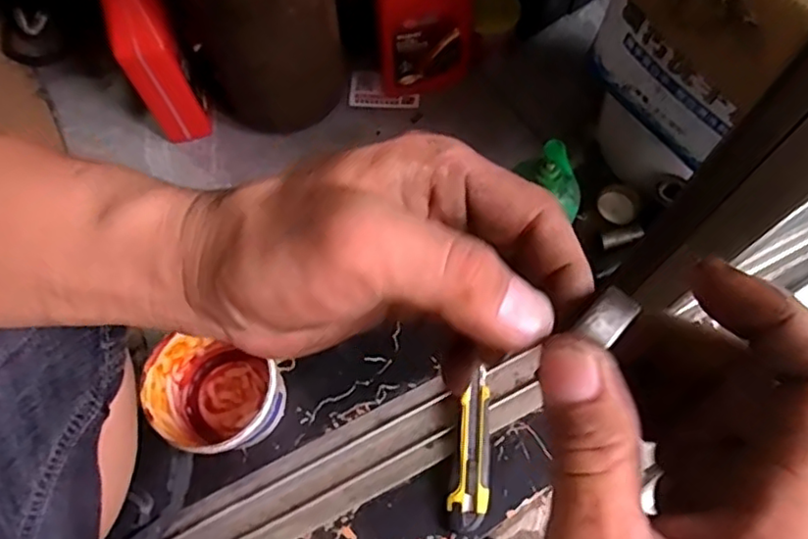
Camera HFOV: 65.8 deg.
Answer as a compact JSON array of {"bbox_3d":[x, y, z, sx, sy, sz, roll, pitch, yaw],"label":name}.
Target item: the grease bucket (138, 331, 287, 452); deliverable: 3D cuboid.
[{"bbox_3d":[-0.180,0.125,0.615,0.119,0.100,0.106,22,72,10],"label":"grease bucket"}]

